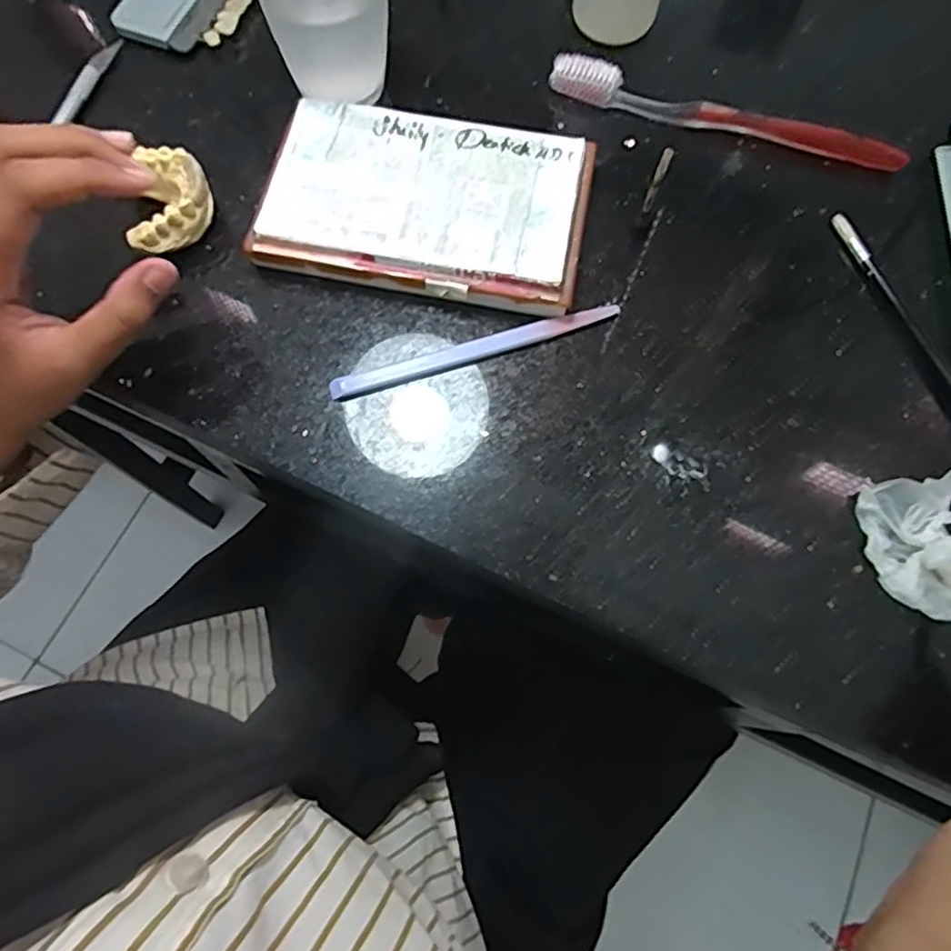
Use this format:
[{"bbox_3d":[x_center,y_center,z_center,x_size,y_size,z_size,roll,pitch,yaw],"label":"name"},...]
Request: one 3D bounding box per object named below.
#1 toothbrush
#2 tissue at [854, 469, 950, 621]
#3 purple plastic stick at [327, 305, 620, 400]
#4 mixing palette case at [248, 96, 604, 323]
[{"bbox_3d":[0.131,-0.192,0.342,0.186,0.008,0.019,16,70,7],"label":"toothbrush"},{"bbox_3d":[0.194,0.037,0.266,0.052,0.018,0.076,-8,69,-2],"label":"tissue"},{"bbox_3d":[0.001,-0.059,0.300,0.138,0.007,0.010,-19,70,-6],"label":"purple plastic stick"},{"bbox_3d":[-0.022,-0.132,0.313,0.150,0.020,0.092,11,70,5],"label":"mixing palette case"}]

